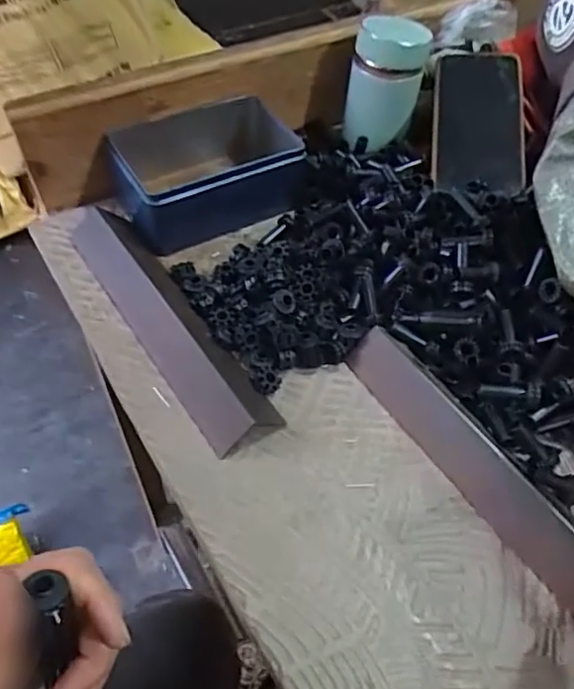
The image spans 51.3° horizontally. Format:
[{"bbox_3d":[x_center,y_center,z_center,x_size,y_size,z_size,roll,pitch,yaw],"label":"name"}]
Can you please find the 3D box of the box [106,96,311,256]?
[{"bbox_3d":[-0.067,-0.145,0.517,0.150,0.071,0.107,-22,56,-19],"label":"box"}]

